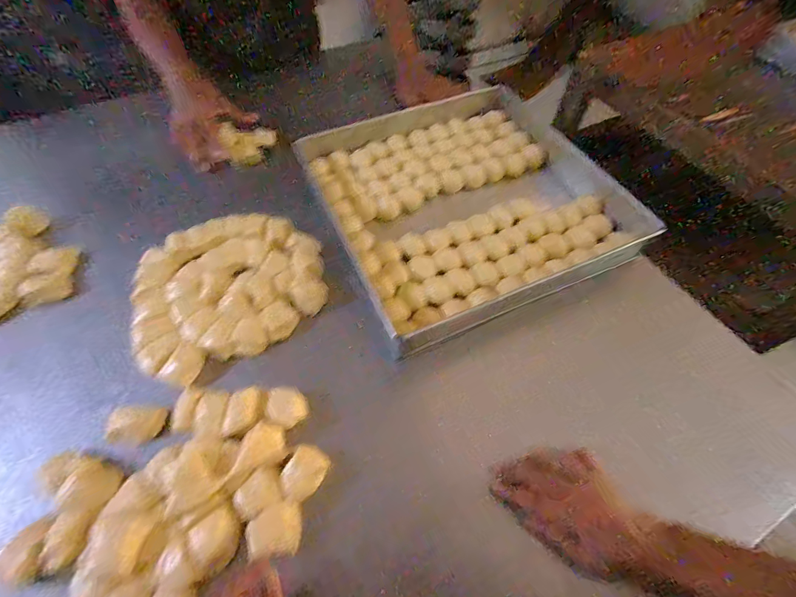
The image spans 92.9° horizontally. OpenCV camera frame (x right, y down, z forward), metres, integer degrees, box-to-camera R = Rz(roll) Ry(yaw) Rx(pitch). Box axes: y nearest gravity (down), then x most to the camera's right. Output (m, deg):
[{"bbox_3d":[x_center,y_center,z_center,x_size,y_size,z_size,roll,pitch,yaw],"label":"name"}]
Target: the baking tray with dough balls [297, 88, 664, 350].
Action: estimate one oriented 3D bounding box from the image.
[{"bbox_3d":[0.100,-0.189,0.604,0.428,0.045,0.443,-21,59,-14],"label":"baking tray with dough balls"}]

